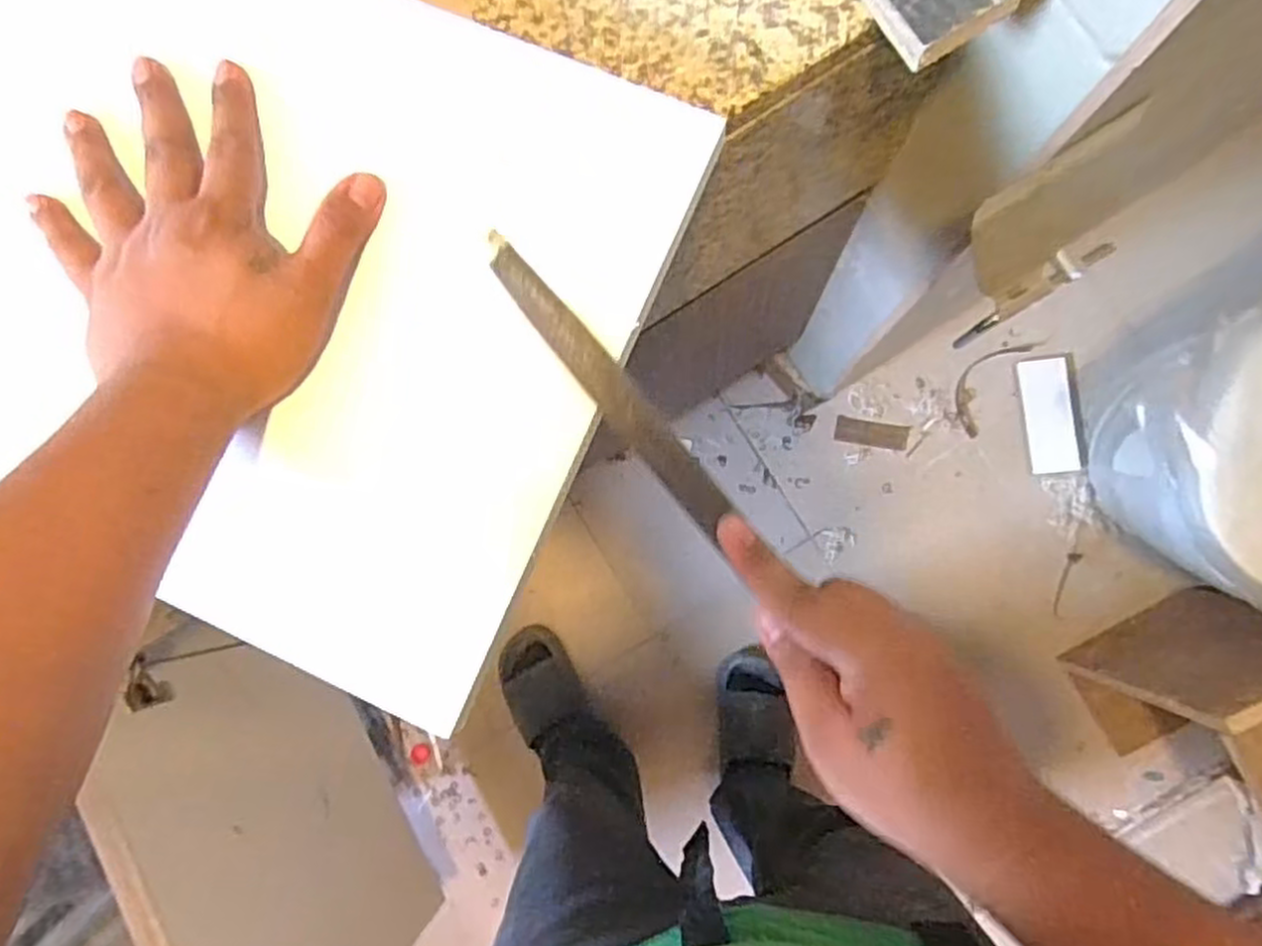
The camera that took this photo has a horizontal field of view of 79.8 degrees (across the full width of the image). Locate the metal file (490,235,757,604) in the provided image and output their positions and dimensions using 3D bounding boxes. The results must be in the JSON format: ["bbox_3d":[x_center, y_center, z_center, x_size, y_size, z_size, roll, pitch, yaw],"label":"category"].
[{"bbox_3d":[-0.006,-0.034,0.335,0.020,0.004,0.167,-39,97,1],"label":"metal file"}]

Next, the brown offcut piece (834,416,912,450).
[{"bbox_3d":[0.392,-0.064,1.224,0.117,0.014,0.039,8,86,5],"label":"brown offcut piece"}]

